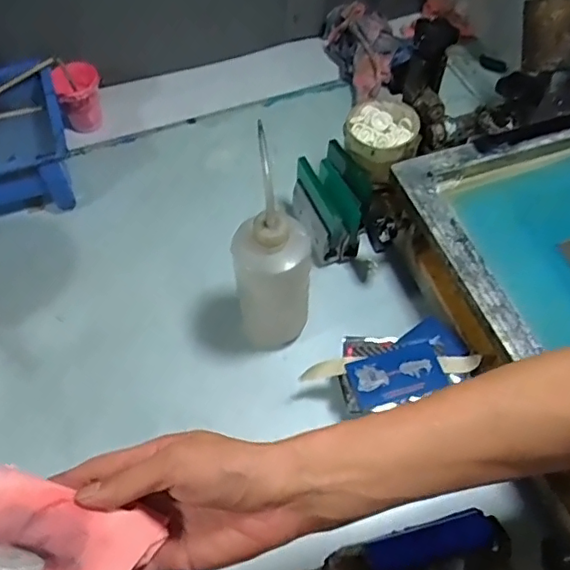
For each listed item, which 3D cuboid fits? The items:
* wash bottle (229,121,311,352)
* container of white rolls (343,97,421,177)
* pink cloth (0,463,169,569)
[{"bbox_3d":[-0.011,-0.019,0.543,0.070,0.253,0.063,-2,57,-1],"label":"wash bottle"},{"bbox_3d":[0.110,-0.172,0.652,0.082,0.032,0.087,15,58,10],"label":"container of white rolls"},{"bbox_3d":[-0.143,0.153,0.345,0.117,0.021,0.068,23,59,4],"label":"pink cloth"}]

